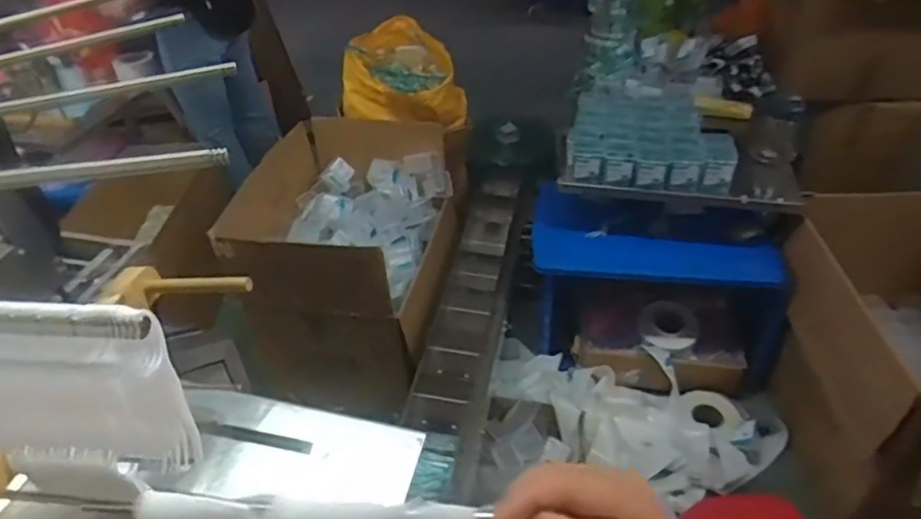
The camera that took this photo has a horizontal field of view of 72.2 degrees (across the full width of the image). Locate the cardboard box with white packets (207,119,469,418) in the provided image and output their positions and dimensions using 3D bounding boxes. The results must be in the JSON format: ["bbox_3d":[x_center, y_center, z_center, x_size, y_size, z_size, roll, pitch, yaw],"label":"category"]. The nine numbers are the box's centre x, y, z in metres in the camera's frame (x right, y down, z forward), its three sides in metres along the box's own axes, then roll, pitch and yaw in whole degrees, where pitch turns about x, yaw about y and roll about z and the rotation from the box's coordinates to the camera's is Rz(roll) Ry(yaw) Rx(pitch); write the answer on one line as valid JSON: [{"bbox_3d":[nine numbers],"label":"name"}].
[{"bbox_3d":[-0.307,-0.029,1.858,0.533,0.548,0.710,5,40,10],"label":"cardboard box with white packets"}]

